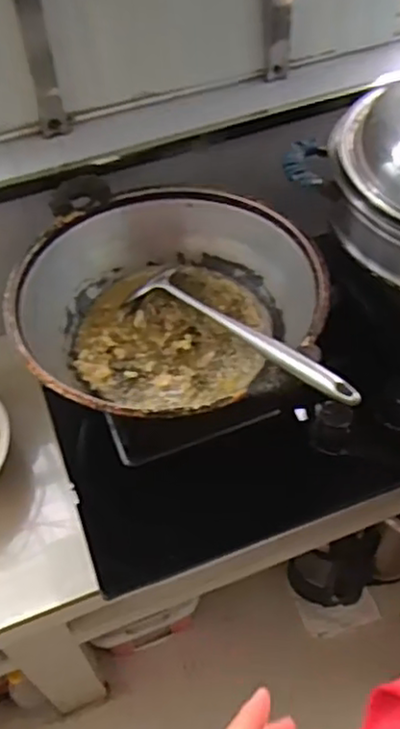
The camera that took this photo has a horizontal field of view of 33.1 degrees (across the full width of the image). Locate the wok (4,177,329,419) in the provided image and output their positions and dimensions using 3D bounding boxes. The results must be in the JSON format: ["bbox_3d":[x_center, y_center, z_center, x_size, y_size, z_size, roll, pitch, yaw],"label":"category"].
[{"bbox_3d":[-0.035,-0.069,0.793,0.342,0.110,0.354,1,52,4],"label":"wok"}]

